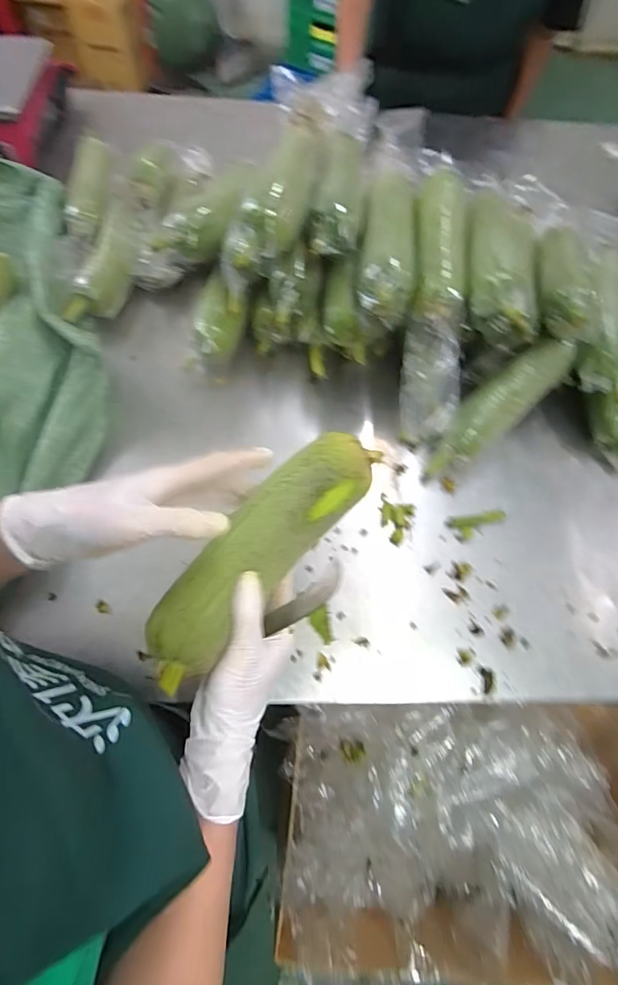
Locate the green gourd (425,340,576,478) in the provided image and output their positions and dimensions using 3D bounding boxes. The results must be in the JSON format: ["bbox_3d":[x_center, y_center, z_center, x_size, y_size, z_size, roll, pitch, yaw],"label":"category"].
[{"bbox_3d":[0.227,-0.106,0.555,0.229,0.041,0.061,-41,73,3],"label":"green gourd"}]

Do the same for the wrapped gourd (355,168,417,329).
[{"bbox_3d":[0.095,-0.306,0.547,0.064,0.062,0.257,9,65,1],"label":"wrapped gourd"}]

